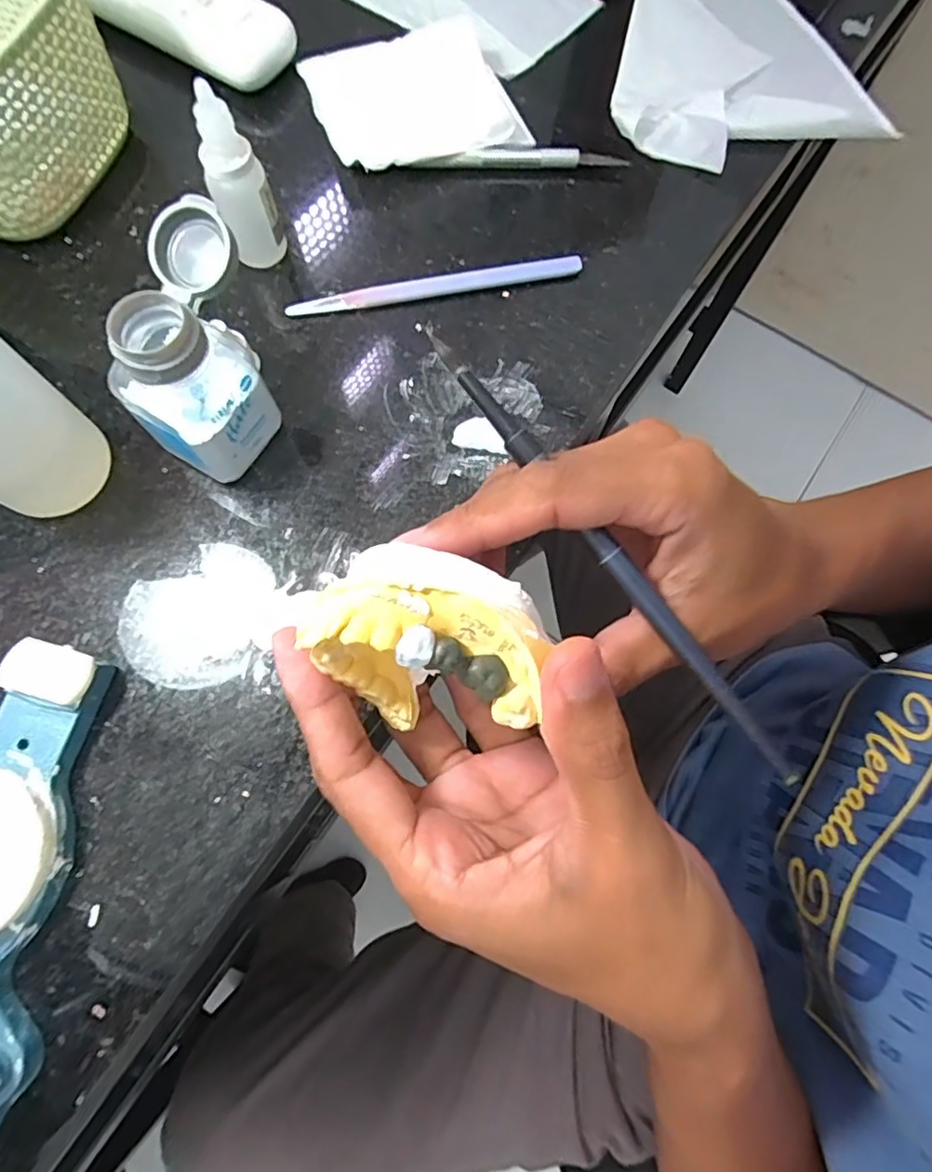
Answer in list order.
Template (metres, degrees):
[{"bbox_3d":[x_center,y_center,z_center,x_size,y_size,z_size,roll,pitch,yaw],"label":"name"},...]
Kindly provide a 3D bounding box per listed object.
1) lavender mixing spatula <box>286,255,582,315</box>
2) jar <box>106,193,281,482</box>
[{"bbox_3d":[-0.014,-0.142,0.279,0.139,0.006,0.010,-10,75,-4],"label":"lavender mixing spatula"},{"bbox_3d":[-0.098,-0.086,0.226,0.043,0.073,0.068,23,75,5],"label":"jar"}]

